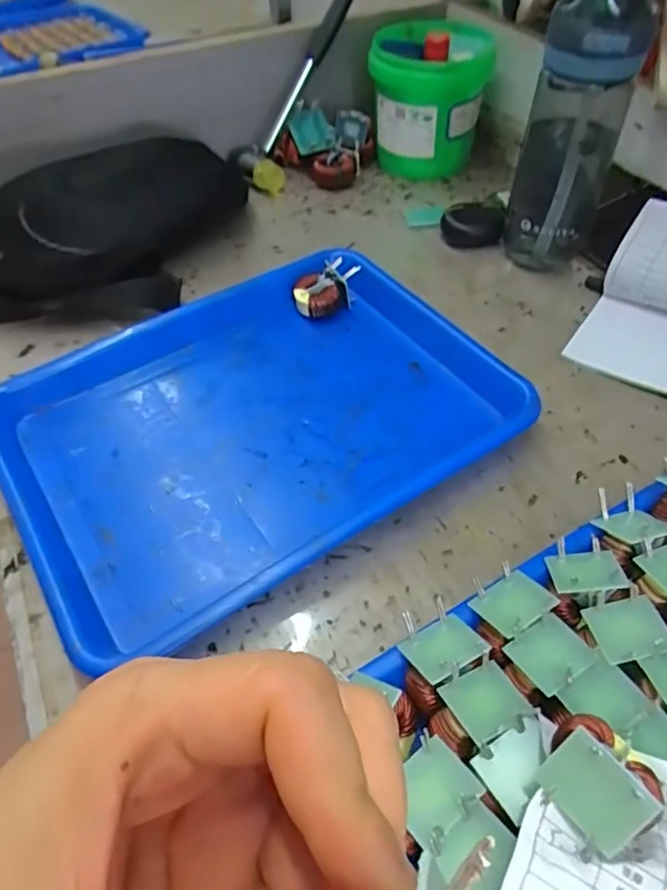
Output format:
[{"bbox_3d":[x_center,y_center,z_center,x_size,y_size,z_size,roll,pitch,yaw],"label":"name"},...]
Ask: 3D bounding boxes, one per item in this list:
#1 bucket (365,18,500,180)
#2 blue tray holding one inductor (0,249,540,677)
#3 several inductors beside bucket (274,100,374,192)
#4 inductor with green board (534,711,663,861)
[{"bbox_3d":[0.106,-0.386,0.658,0.121,0.127,0.145,6,52,8],"label":"bucket"},{"bbox_3d":[-0.057,-0.019,0.429,0.337,0.035,0.251,-28,55,-18],"label":"blue tray holding one inductor"},{"bbox_3d":[-0.005,-0.331,0.665,0.110,0.062,0.072,-15,52,-9],"label":"several inductors beside bucket"},{"bbox_3d":[0.103,0.131,0.233,0.031,0.036,0.041,-50,56,9],"label":"inductor with green board"}]

